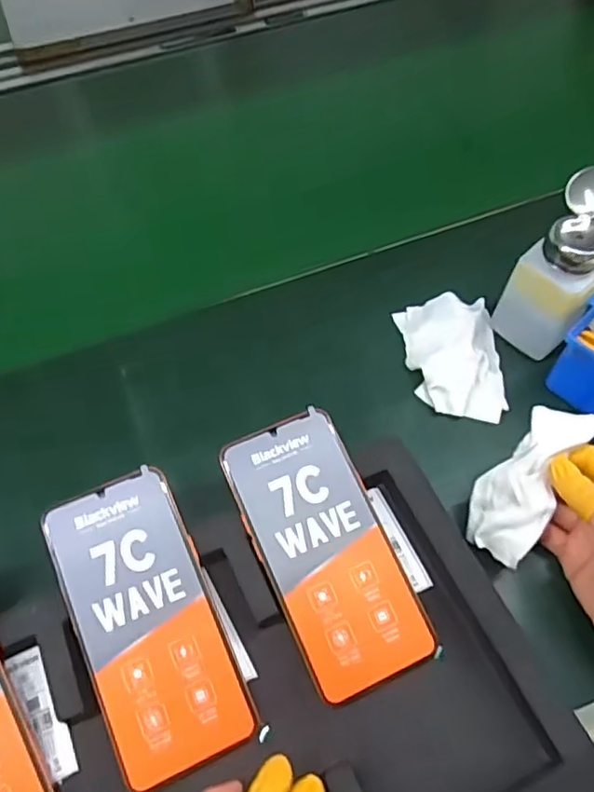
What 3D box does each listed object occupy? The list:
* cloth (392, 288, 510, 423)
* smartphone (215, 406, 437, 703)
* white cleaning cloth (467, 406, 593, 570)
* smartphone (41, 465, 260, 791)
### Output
[{"bbox_3d":[0.121,-0.033,0.462,0.072,0.031,0.100,-1,58,0],"label":"cloth"},{"bbox_3d":[0.017,0.091,0.369,0.078,0.012,0.160,-22,74,-12],"label":"smartphone"},{"bbox_3d":[0.140,0.051,0.370,0.043,0.018,0.102,31,94,20],"label":"white cleaning cloth"},{"bbox_3d":[-0.086,0.127,0.345,0.076,0.005,0.160,-22,74,-12],"label":"smartphone"}]

